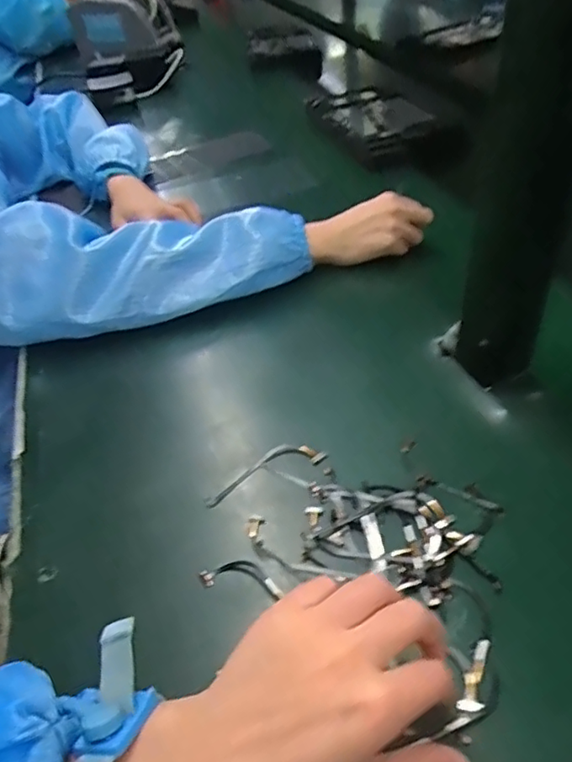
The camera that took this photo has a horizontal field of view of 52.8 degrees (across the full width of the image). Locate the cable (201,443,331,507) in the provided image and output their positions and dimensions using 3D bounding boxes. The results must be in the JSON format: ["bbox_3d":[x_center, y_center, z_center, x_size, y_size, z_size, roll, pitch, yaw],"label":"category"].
[{"bbox_3d":[-0.013,0.066,0.407,0.084,0.005,0.048,-6,42,1],"label":"cable"}]

